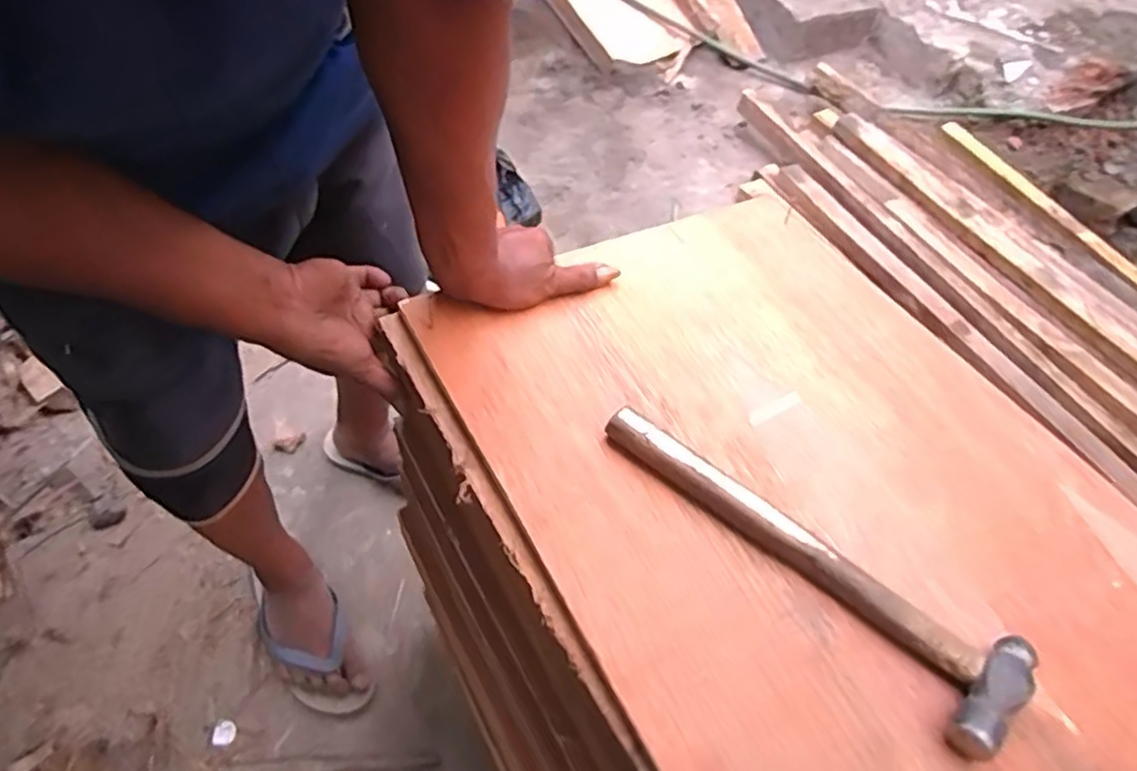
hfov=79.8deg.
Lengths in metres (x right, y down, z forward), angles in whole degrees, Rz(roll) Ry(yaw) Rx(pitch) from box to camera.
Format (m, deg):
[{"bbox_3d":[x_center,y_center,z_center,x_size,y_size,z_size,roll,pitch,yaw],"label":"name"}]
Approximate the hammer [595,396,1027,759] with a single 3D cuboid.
[{"bbox_3d":[0.144,0.101,0.437,0.285,0.026,0.071,39,57,21],"label":"hammer"}]

